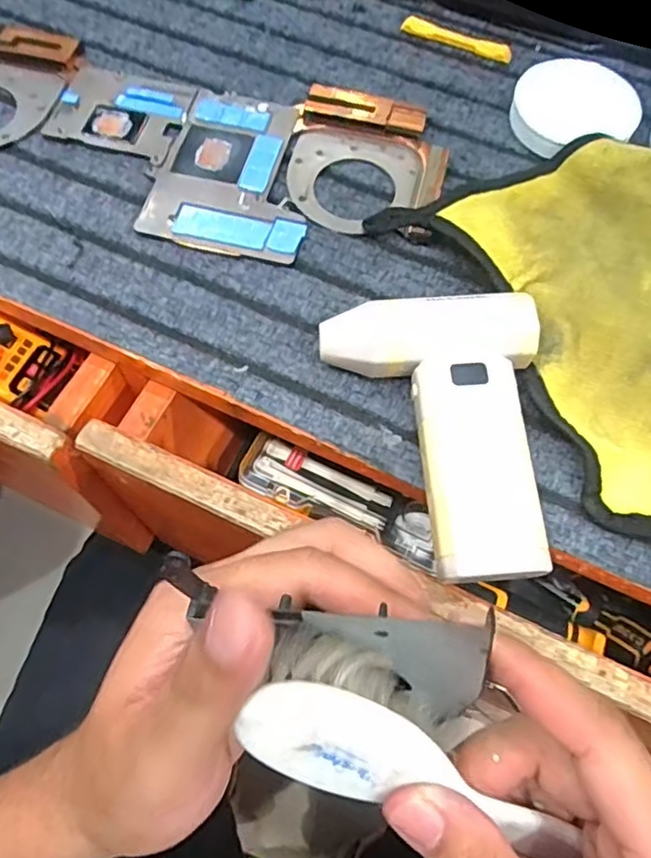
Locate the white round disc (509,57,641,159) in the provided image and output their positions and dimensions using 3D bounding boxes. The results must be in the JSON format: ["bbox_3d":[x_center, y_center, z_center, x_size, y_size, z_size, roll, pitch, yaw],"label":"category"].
[{"bbox_3d":[0.159,-0.205,0.398,0.073,0.020,0.073,0,66,-1],"label":"white round disc"}]

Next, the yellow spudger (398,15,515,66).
[{"bbox_3d":[0.094,-0.276,0.440,0.079,0.008,0.012,22,68,8],"label":"yellow spudger"}]

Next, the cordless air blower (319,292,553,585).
[{"bbox_3d":[0.049,0.002,0.296,0.100,0.035,0.136,3,66,0],"label":"cordless air blower"}]

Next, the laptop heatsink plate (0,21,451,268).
[{"bbox_3d":[-0.102,-0.179,0.384,0.340,0.012,0.133,15,67,6],"label":"laptop heatsink plate"}]

